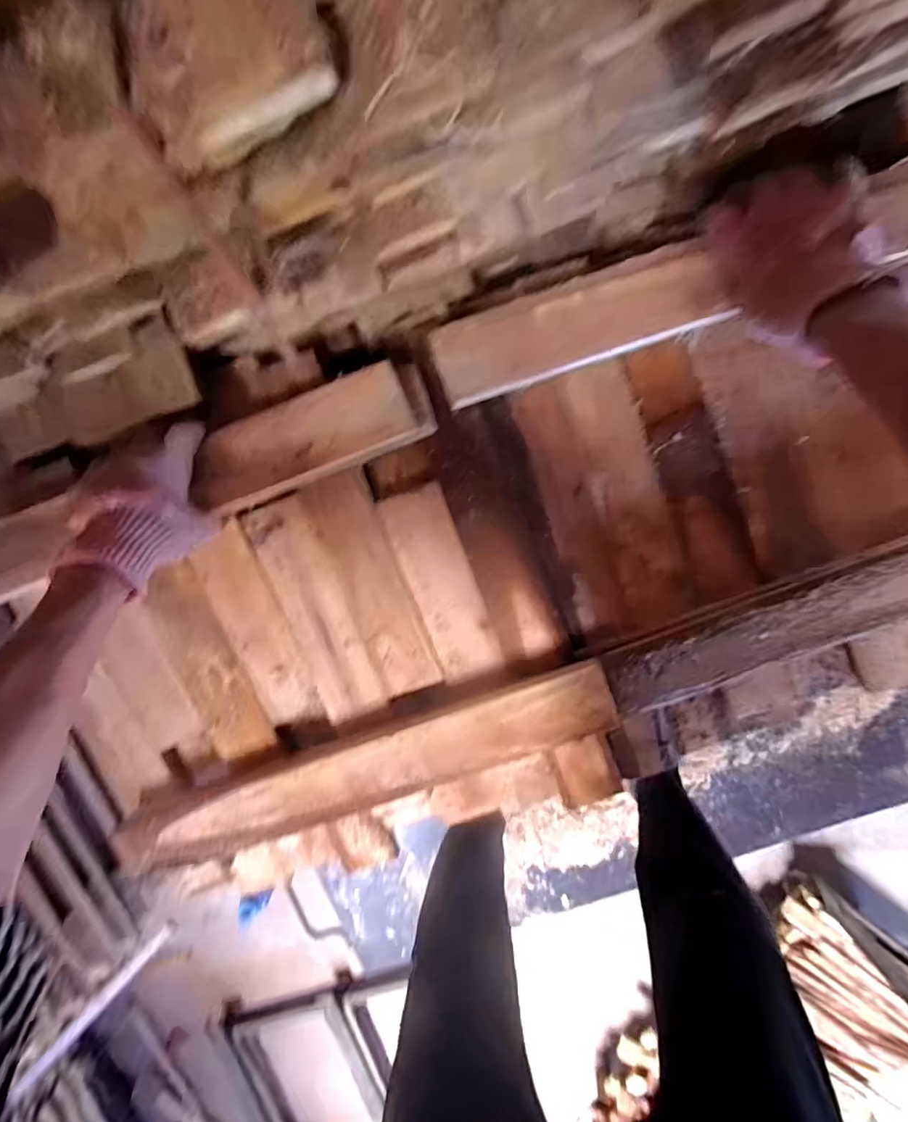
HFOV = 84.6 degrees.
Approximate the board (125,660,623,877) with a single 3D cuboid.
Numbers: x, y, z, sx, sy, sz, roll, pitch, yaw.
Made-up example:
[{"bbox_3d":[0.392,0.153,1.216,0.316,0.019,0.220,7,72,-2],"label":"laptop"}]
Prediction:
[{"bbox_3d":[-0.089,0.200,0.483,0.476,0.034,0.076,-19,94,8],"label":"board"}]

